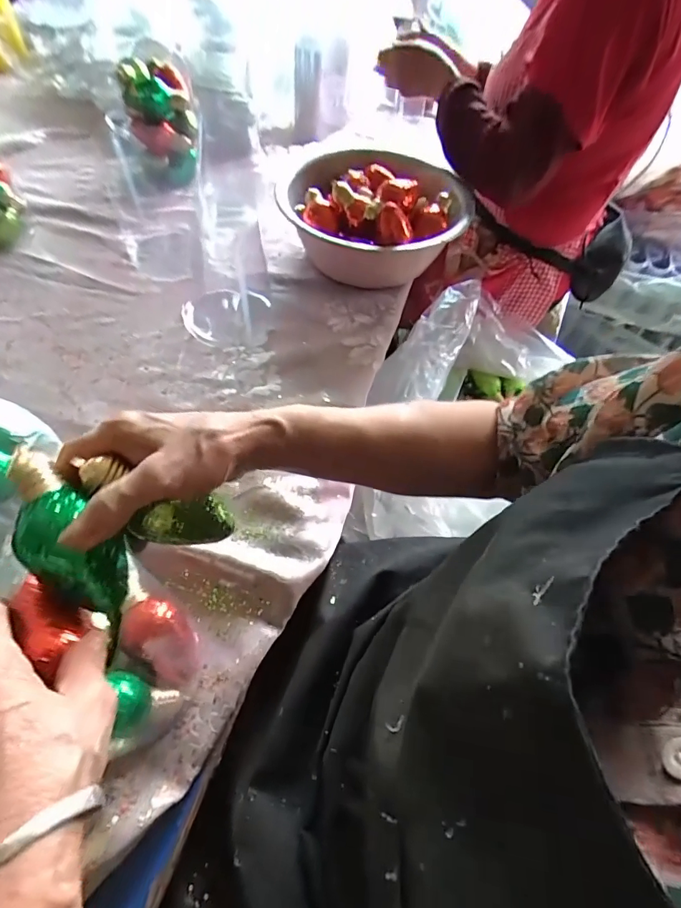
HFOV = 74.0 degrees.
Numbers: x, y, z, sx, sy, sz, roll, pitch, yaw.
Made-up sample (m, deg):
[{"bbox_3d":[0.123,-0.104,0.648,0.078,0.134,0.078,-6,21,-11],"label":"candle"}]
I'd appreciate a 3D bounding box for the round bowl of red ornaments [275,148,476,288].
[{"bbox_3d":[0.052,-0.361,0.687,0.270,0.125,0.267,1,57,-2],"label":"round bowl of red ornaments"}]

